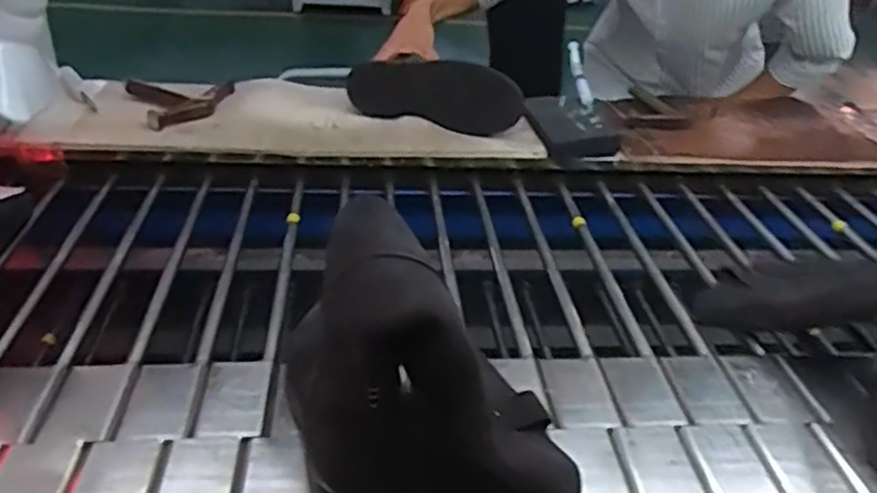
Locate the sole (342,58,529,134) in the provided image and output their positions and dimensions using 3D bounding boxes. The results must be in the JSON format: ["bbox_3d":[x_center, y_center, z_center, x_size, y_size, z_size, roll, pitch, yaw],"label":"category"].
[{"bbox_3d":[-0.004,-0.227,1.063,0.251,0.100,0.033,9,31,8],"label":"sole"}]

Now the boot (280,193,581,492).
[{"bbox_3d":[0.007,0.098,0.539,0.207,0.210,0.129,2,32,-4],"label":"boot"}]

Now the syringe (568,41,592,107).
[{"bbox_3d":[0.230,-0.286,1.186,0.024,0.017,0.164,2,50,-4],"label":"syringe"}]

